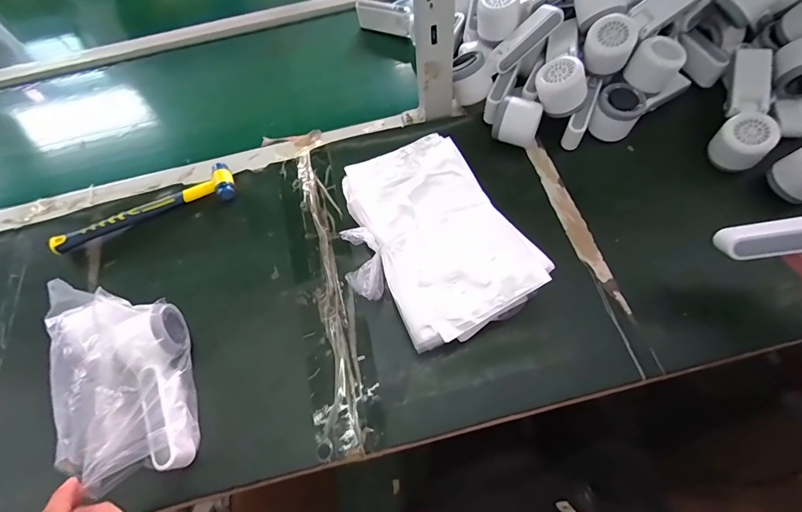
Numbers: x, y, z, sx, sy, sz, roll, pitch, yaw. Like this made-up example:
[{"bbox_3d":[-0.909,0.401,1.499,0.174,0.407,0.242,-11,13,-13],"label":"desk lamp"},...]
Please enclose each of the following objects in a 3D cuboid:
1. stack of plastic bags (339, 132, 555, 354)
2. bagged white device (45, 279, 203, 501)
[{"bbox_3d":[0.032,-0.017,0.475,0.194,0.066,0.243,-30,65,-10],"label":"stack of plastic bags"},{"bbox_3d":[-0.286,0.116,0.407,0.102,0.085,0.211,-25,67,-9],"label":"bagged white device"}]

